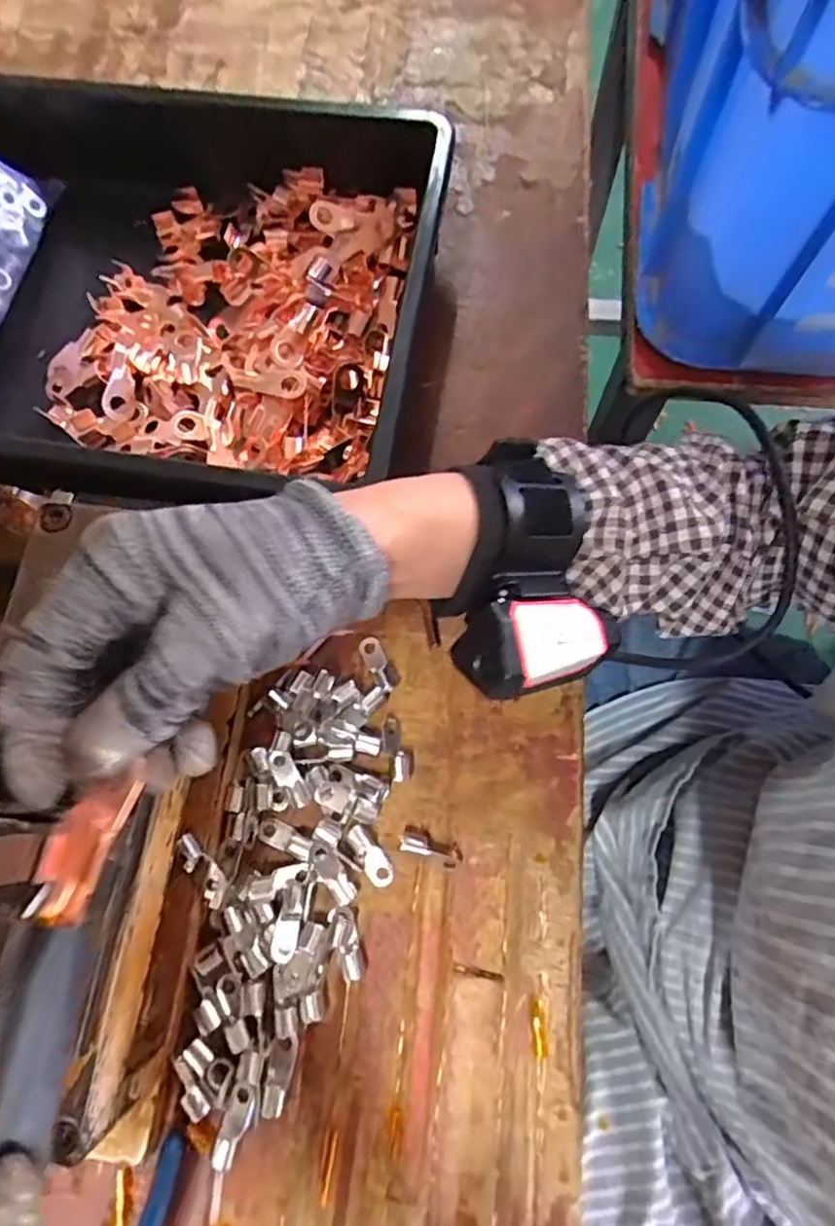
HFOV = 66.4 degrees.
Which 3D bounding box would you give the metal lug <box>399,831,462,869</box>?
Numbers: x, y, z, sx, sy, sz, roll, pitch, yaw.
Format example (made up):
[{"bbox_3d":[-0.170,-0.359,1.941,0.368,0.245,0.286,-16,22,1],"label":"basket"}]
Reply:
[{"bbox_3d":[0.006,0.117,0.315,0.031,0.007,0.010,20,73,-6],"label":"metal lug"}]

